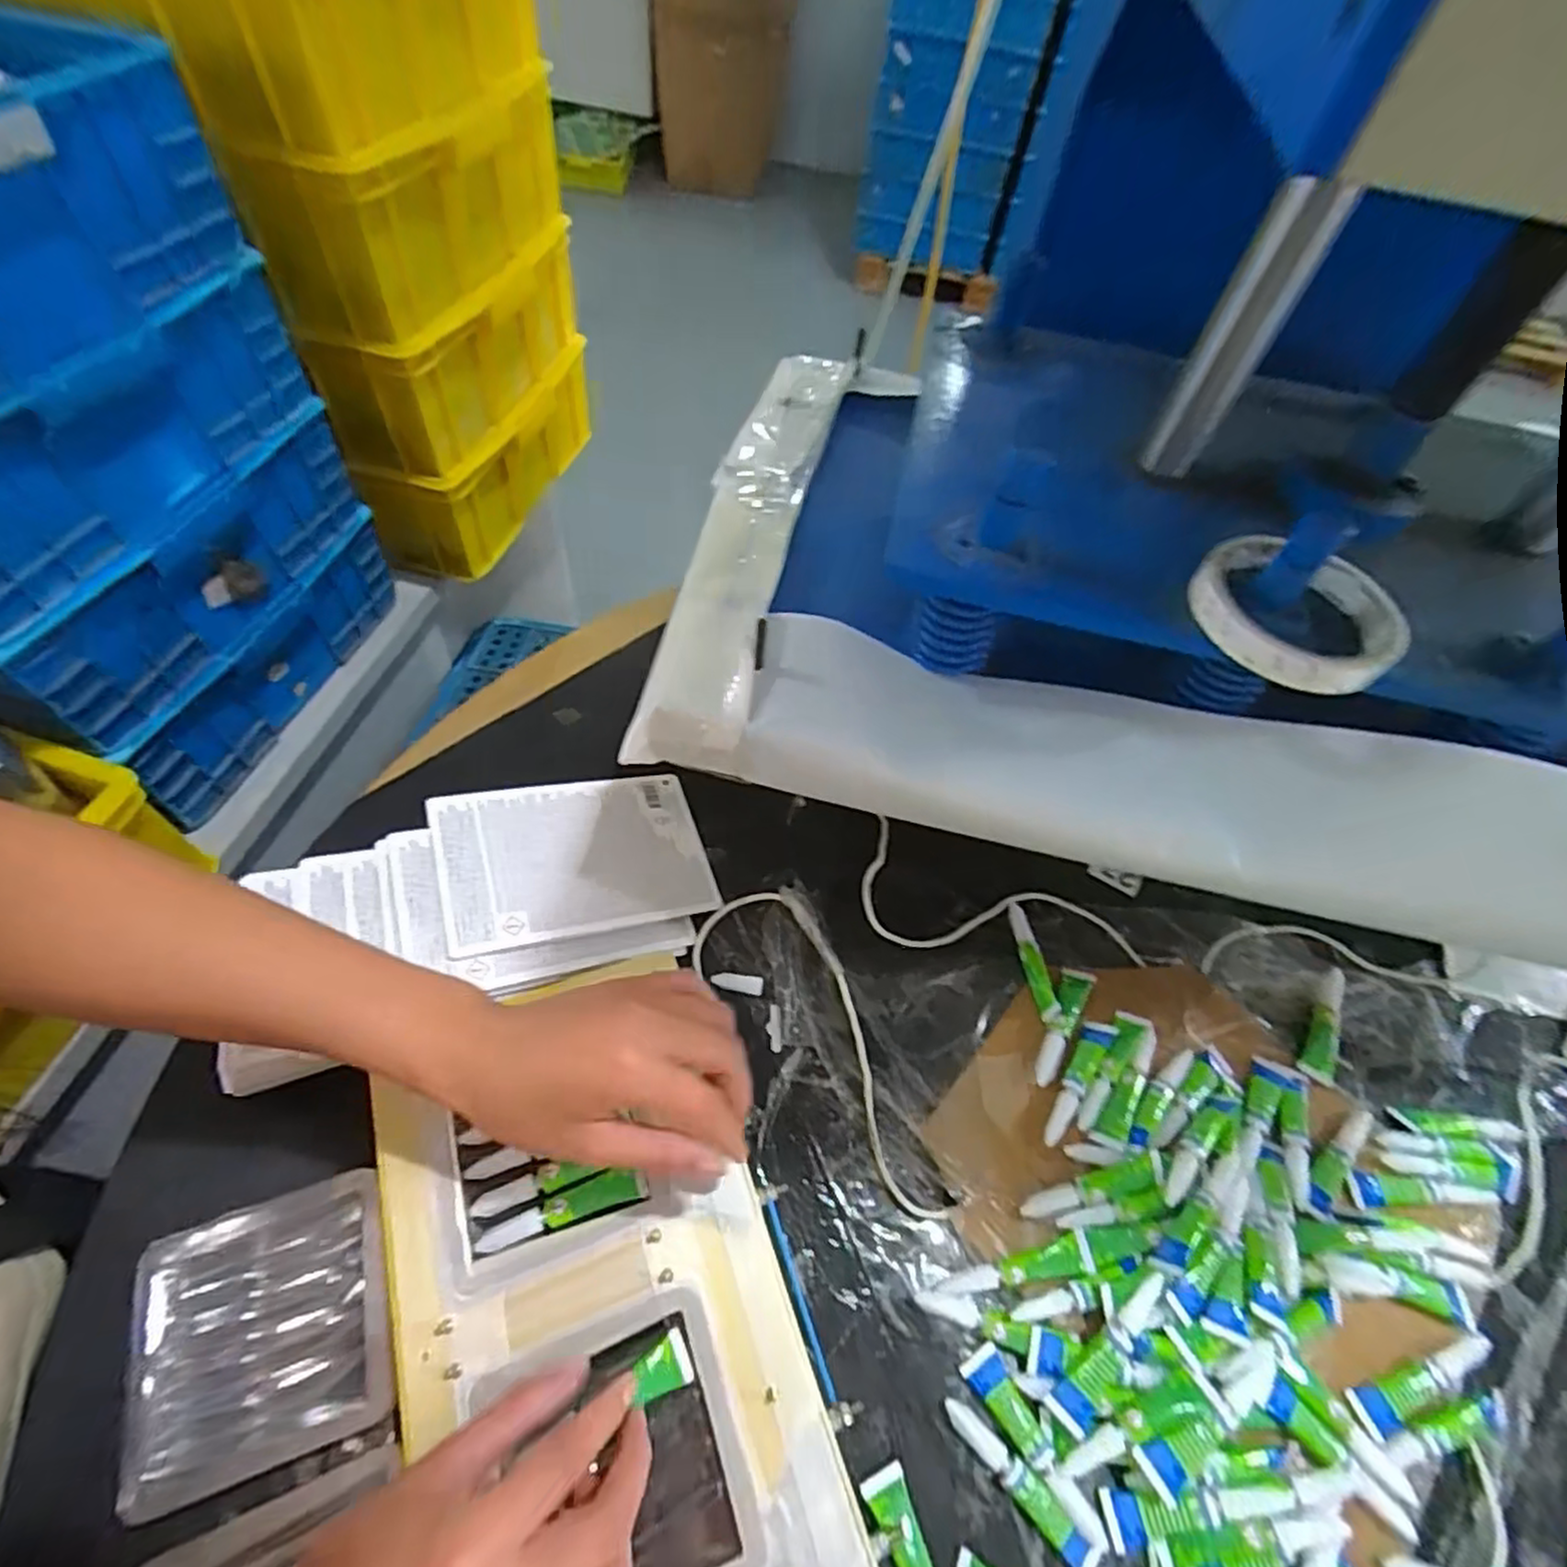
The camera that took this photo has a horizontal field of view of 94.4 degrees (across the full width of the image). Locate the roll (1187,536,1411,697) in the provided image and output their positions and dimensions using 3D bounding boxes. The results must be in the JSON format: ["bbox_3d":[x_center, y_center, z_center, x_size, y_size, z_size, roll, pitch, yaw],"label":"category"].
[{"bbox_3d":[0.244,-0.083,0.346,0.090,0.017,0.090,3,56,-5],"label":"roll"}]

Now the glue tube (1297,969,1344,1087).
[{"bbox_3d":[0.359,0.159,0.476,0.023,0.012,0.084,34,60,17],"label":"glue tube"}]

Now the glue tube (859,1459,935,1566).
[{"bbox_3d":[0.060,0.353,0.315,0.020,0.020,0.083,-16,59,-15],"label":"glue tube"}]

